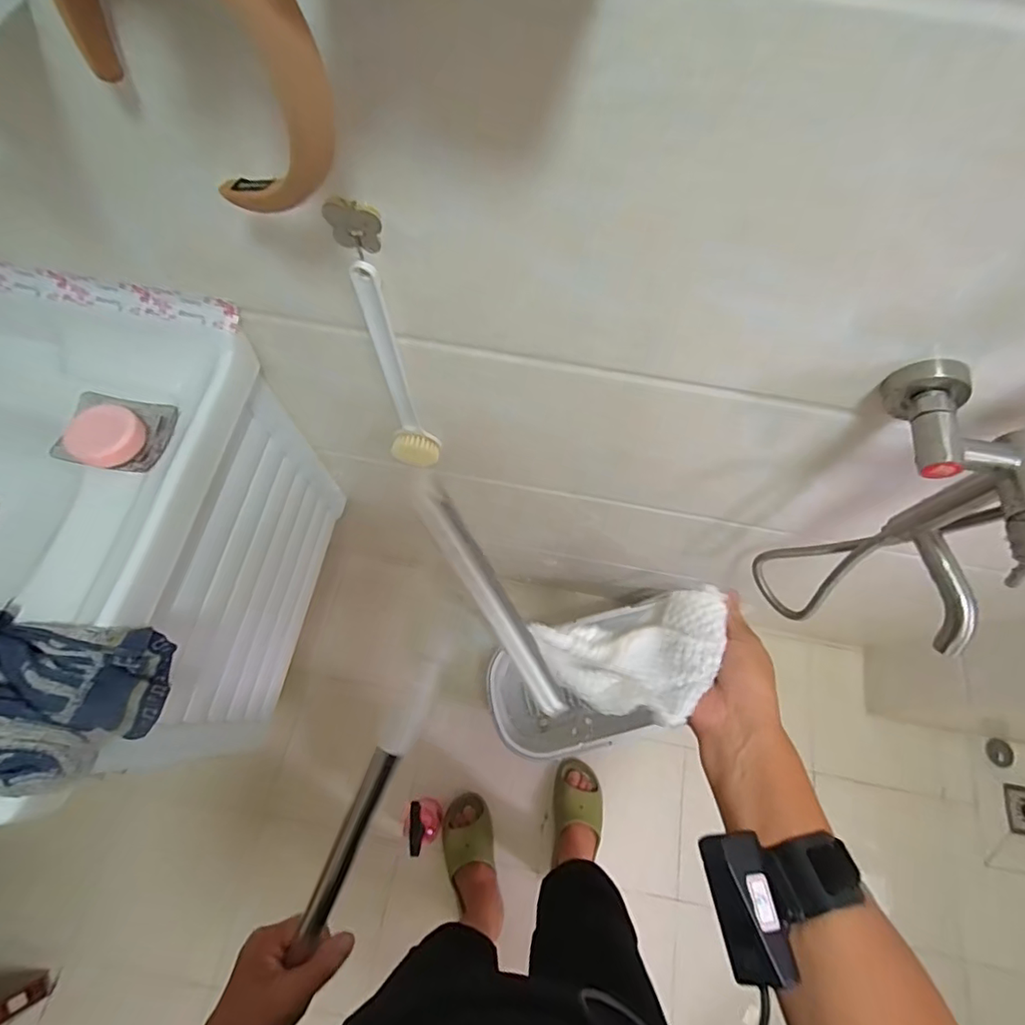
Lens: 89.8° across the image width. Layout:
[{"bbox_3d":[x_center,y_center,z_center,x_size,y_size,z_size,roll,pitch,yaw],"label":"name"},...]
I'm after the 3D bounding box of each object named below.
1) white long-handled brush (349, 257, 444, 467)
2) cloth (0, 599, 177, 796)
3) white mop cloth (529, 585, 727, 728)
[{"bbox_3d":[-0.126,-0.138,0.579,0.054,0.321,0.034,17,69,4],"label":"white long-handled brush"},{"bbox_3d":[-0.404,0.150,0.428,0.180,0.073,0.124,7,69,1],"label":"cloth"},{"bbox_3d":[0.098,0.116,0.398,0.146,0.039,0.087,-11,70,-6],"label":"white mop cloth"}]

